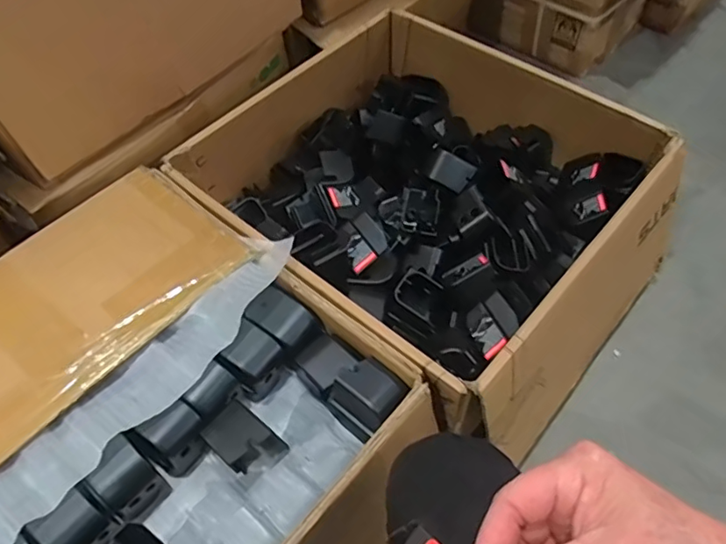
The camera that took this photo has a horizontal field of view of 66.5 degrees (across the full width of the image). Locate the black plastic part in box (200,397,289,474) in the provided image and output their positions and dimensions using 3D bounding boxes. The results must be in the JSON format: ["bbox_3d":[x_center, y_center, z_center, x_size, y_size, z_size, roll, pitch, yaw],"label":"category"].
[{"bbox_3d":[-0.130,0.179,0.596,0.074,0.060,0.056,38,65,25],"label":"black plastic part in box"}]

